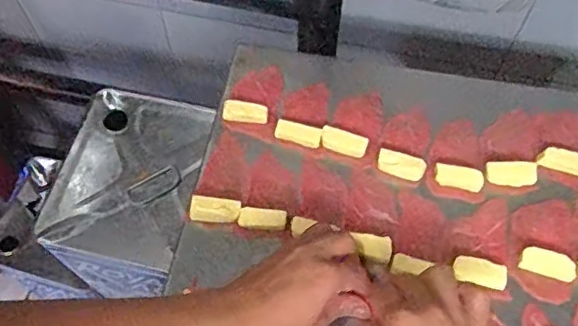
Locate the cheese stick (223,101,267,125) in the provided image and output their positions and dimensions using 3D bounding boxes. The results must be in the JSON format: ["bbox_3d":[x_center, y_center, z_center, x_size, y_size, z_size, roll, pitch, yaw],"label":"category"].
[{"bbox_3d":[-0.046,-0.053,0.600,0.046,0.013,0.020,3,61,2],"label":"cheese stick"}]

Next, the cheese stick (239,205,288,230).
[{"bbox_3d":[-0.025,0.053,0.548,0.046,0.012,0.017,5,61,3],"label":"cheese stick"}]

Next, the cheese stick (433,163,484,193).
[{"bbox_3d":[0.169,0.013,0.567,0.048,0.012,0.021,12,62,7],"label":"cheese stick"}]

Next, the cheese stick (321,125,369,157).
[{"bbox_3d":[0.057,-0.023,0.583,0.047,0.012,0.019,16,62,9],"label":"cheese stick"}]

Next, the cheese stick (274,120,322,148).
[{"bbox_3d":[0.009,-0.031,0.590,0.048,0.013,0.017,12,62,7],"label":"cheese stick"}]

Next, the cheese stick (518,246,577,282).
[{"bbox_3d":[0.238,0.092,0.522,0.049,0.014,0.020,19,63,10],"label":"cheese stick"}]

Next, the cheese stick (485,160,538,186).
[{"bbox_3d":[0.218,0.009,0.563,0.047,0.011,0.024,3,61,2],"label":"cheese stick"}]

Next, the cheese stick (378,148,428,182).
[{"bbox_3d":[0.113,0.003,0.572,0.049,0.012,0.023,17,62,9],"label":"cheese stick"}]

